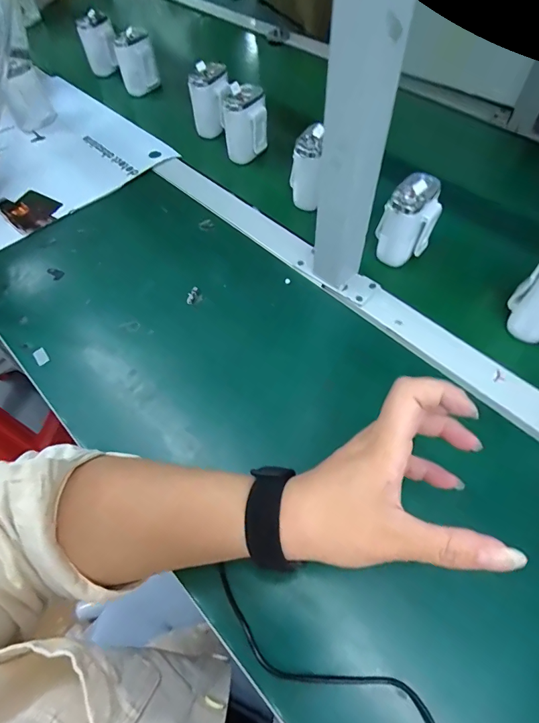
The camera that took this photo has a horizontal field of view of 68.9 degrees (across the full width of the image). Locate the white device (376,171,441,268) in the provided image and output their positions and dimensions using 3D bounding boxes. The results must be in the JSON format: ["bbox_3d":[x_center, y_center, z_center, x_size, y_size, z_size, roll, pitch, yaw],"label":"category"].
[{"bbox_3d":[0.155,-0.155,0.436,0.049,0.083,0.054,30,64,19],"label":"white device"}]

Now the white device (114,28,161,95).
[{"bbox_3d":[-0.223,-0.502,0.671,0.063,0.086,0.047,-17,59,-8],"label":"white device"}]

